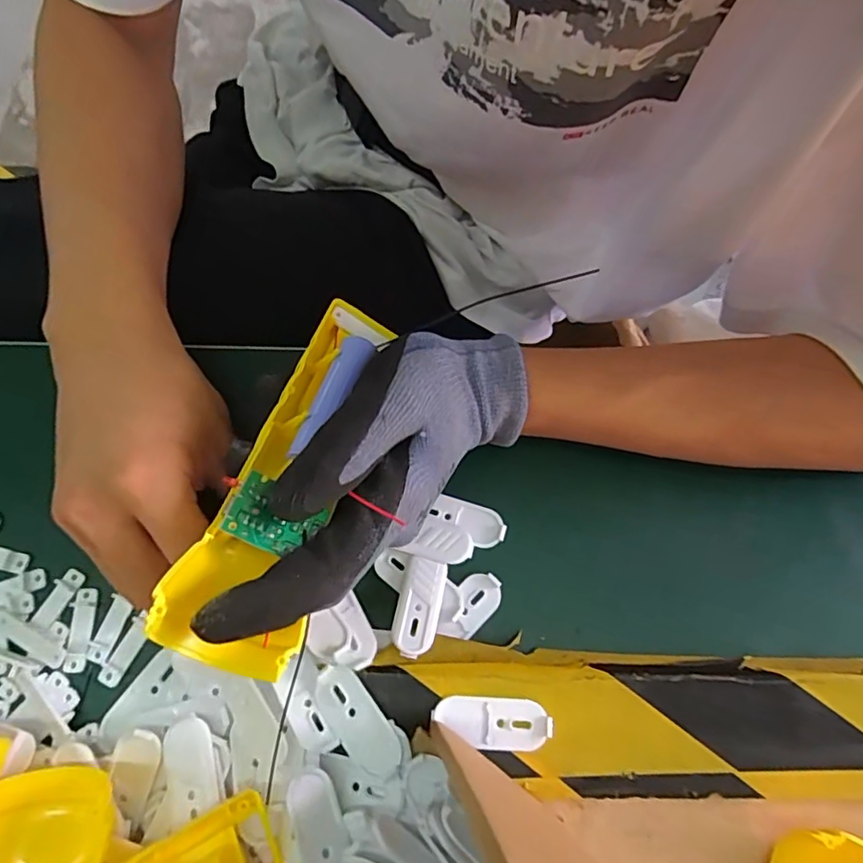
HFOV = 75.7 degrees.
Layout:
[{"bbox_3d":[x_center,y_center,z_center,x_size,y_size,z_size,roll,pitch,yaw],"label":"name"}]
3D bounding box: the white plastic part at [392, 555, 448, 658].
[{"bbox_3d":[-0.006,0.081,0.260,0.020,0.007,0.044,13,71,3],"label":"white plastic part"}]

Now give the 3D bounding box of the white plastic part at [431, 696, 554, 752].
[{"bbox_3d":[0.026,0.124,0.236,0.049,0.004,0.020,3,71,0],"label":"white plastic part"}]

